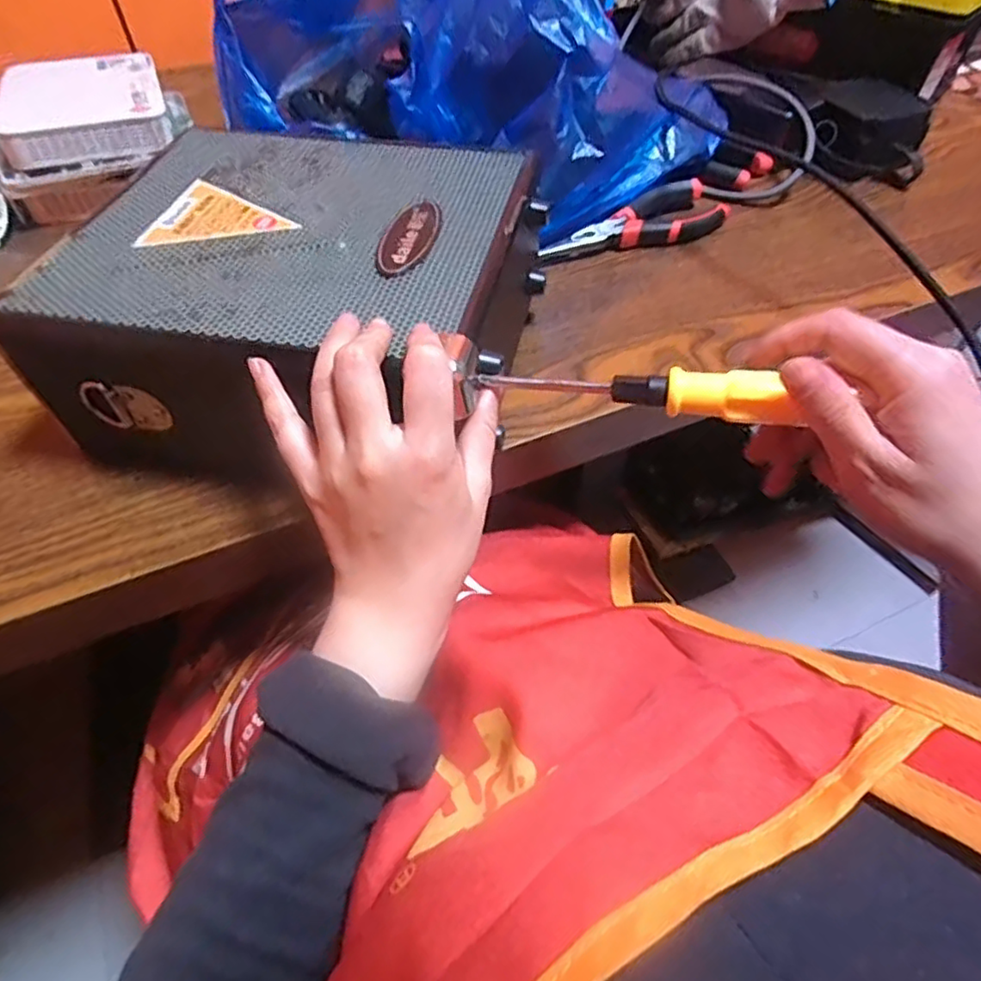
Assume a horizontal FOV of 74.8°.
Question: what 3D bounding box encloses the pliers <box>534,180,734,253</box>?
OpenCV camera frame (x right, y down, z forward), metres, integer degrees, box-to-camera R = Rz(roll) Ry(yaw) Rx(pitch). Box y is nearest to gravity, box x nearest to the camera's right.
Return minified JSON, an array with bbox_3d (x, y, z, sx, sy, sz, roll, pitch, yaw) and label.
[{"bbox_3d":[0.111,-0.209,0.503,0.161,0.023,0.056,-18,53,-13],"label":"pliers"}]

